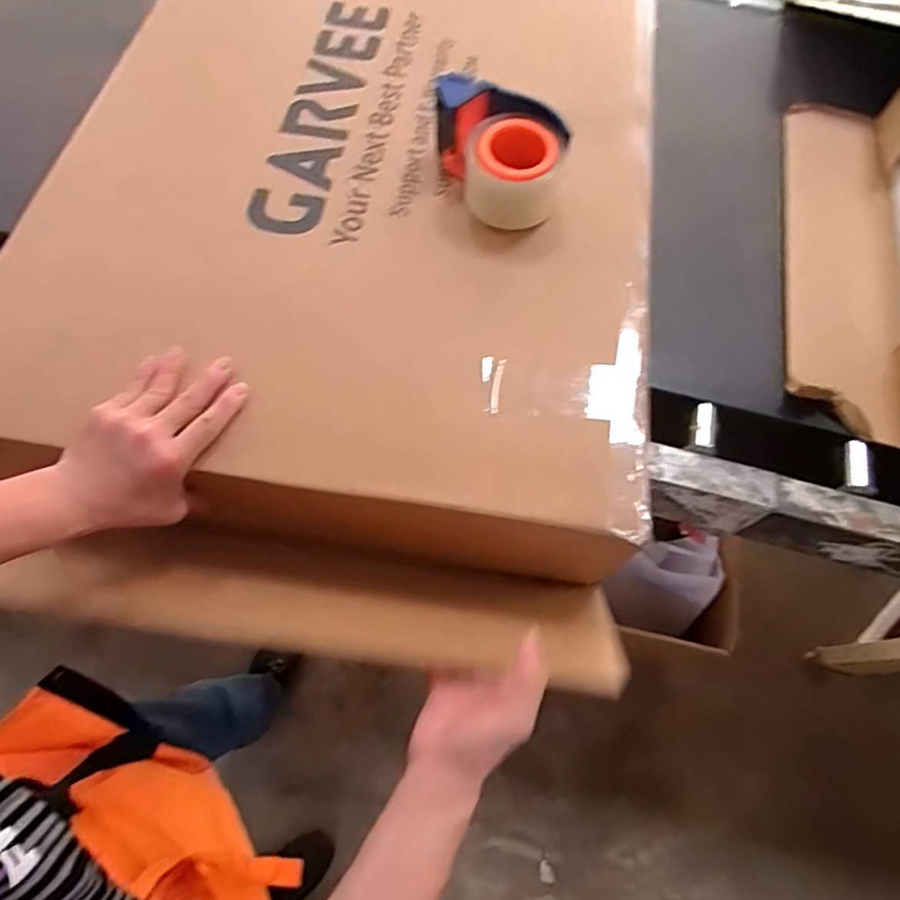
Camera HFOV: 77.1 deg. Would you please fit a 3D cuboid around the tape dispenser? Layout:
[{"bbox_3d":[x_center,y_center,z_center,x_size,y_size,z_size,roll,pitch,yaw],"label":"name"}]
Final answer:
[{"bbox_3d":[0.051,-0.295,0.549,0.090,0.070,0.138,-23,69,-13],"label":"tape dispenser"}]

